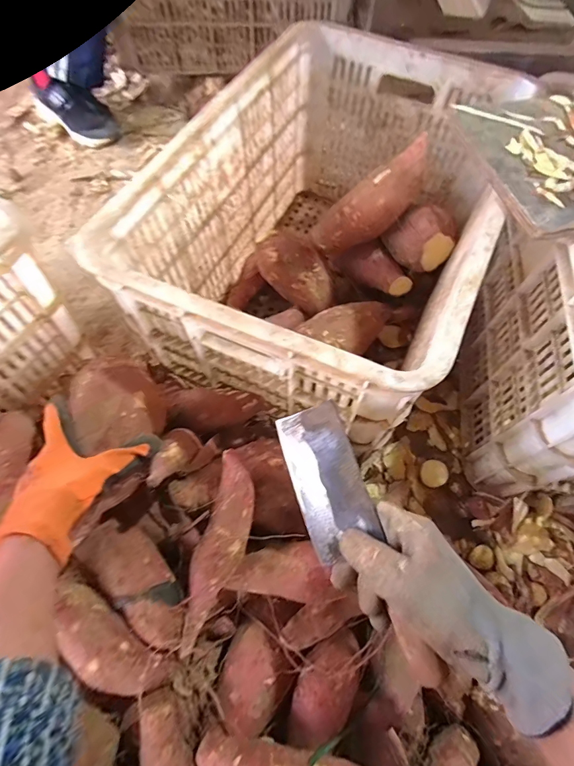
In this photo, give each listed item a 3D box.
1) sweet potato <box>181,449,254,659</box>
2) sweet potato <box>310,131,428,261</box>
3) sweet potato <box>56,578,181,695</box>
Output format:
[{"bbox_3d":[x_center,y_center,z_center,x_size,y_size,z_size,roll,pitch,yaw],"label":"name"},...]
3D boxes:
[{"bbox_3d":[-0.063,0.158,0.355,0.046,0.034,0.179,15,80,6],"label":"sweet potato"},{"bbox_3d":[0.124,-0.262,0.555,0.199,0.054,0.077,-37,65,22],"label":"sweet potato"},{"bbox_3d":[-0.156,0.226,0.327,0.120,0.033,0.045,44,69,0],"label":"sweet potato"}]

